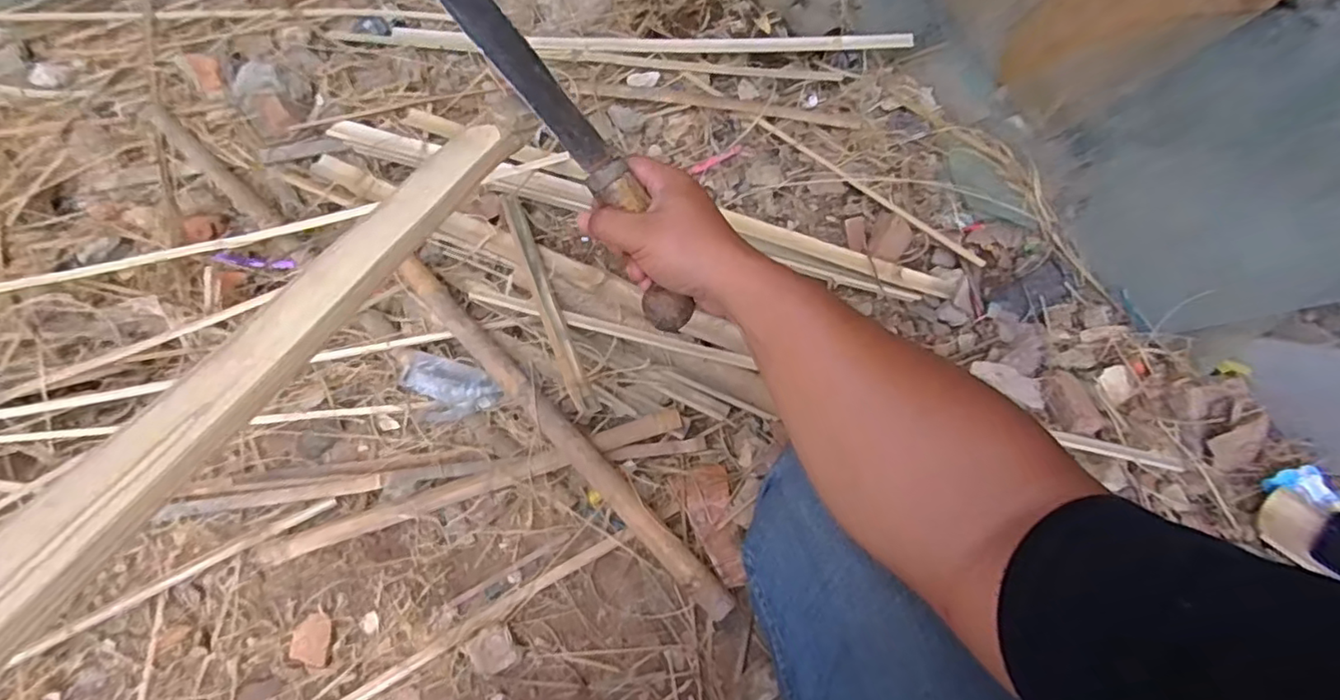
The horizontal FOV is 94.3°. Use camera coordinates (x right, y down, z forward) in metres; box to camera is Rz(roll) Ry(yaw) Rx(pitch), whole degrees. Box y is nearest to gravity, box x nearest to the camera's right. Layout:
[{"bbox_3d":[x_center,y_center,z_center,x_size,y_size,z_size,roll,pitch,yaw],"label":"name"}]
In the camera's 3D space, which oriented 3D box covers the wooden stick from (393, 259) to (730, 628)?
[{"bbox_3d":[-0.151,0.092,0.791,0.035,0.027,0.617,-41,75,-18],"label":"wooden stick"}]

